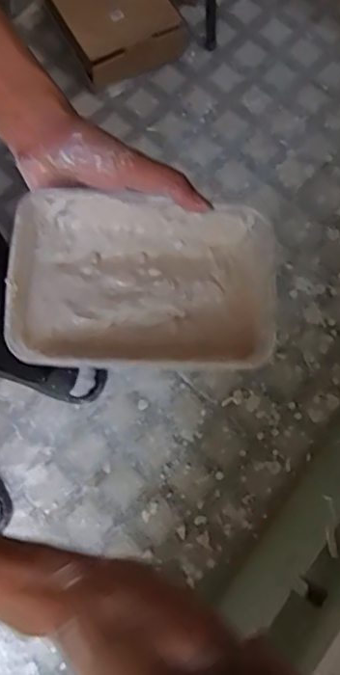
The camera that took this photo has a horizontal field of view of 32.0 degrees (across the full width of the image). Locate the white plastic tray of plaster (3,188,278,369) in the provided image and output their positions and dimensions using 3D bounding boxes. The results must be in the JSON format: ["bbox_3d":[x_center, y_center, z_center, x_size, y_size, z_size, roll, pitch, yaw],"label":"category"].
[{"bbox_3d":[-0.014,-0.035,0.393,0.172,0.055,0.112,-2,71,0],"label":"white plastic tray of plaster"}]

